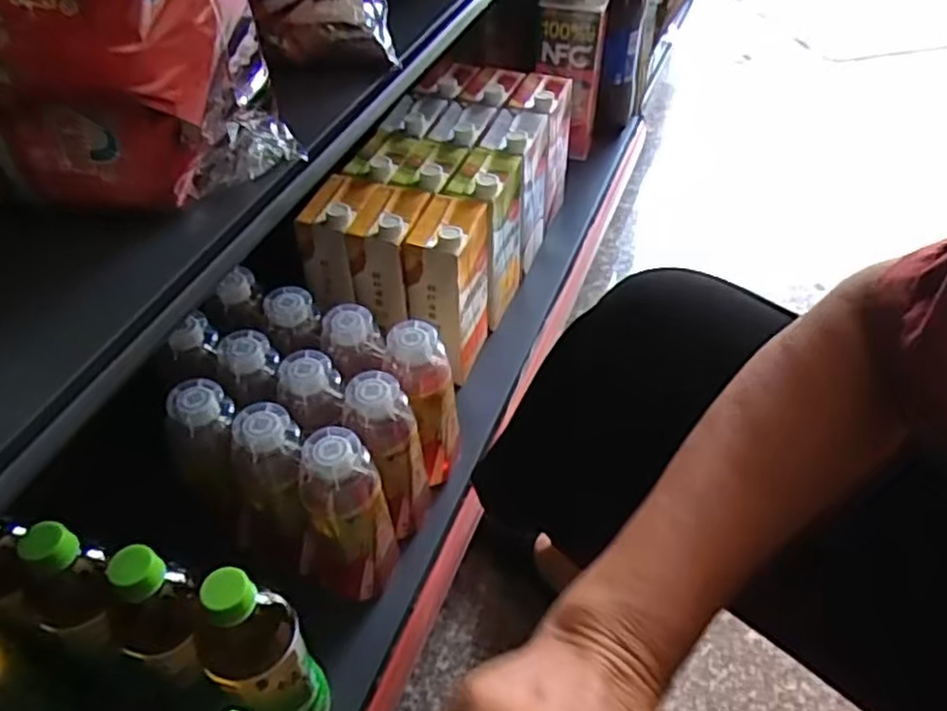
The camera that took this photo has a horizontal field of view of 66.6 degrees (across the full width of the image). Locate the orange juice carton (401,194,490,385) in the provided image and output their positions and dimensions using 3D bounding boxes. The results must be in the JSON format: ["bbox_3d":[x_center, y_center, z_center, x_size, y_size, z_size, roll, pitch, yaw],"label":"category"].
[{"bbox_3d":[-0.026,-0.074,0.797,0.070,0.187,0.099,15,48,14],"label":"orange juice carton"}]

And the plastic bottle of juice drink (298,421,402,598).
[{"bbox_3d":[-0.106,0.143,0.618,0.070,0.179,0.064,0,47,0],"label":"plastic bottle of juice drink"}]

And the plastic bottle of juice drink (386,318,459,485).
[{"bbox_3d":[-0.045,0.051,0.700,0.064,0.173,0.066,-5,47,-5],"label":"plastic bottle of juice drink"}]

